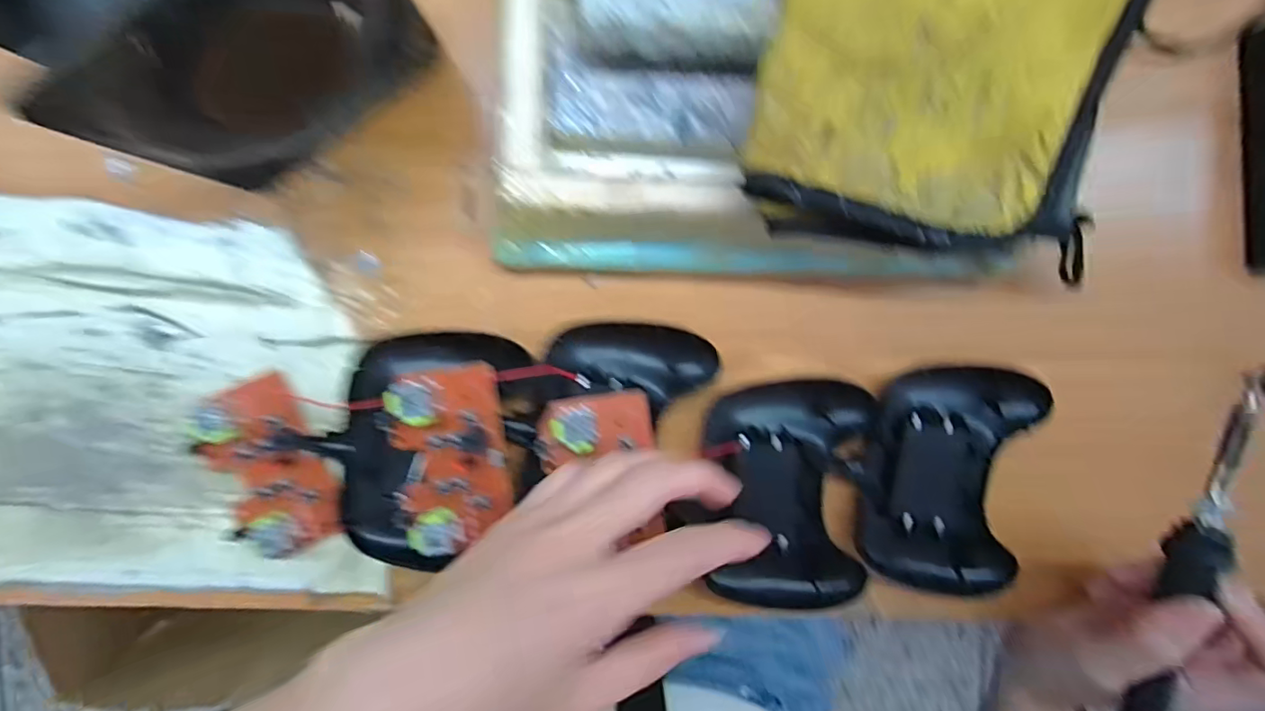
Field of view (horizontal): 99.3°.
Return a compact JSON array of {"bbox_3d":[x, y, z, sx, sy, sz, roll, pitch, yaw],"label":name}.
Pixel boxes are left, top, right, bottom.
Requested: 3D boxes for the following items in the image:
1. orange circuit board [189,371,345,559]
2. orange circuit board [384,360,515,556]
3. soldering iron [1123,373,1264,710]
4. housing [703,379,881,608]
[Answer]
[{"bbox_3d":[-0.186,0.059,0.278,0.061,0.015,0.091,-24,96,0],"label":"orange circuit board"},{"bbox_3d":[-0.089,0.049,0.264,0.053,0.021,0.086,-6,96,-2],"label":"orange circuit board"},{"bbox_3d":[0.249,0.117,0.244,0.016,0.018,0.214,10,97,-3],"label":"soldering iron"},{"bbox_3d":[0.082,0.074,0.291,0.086,0.020,0.120,4,95,-2],"label":"housing"}]

